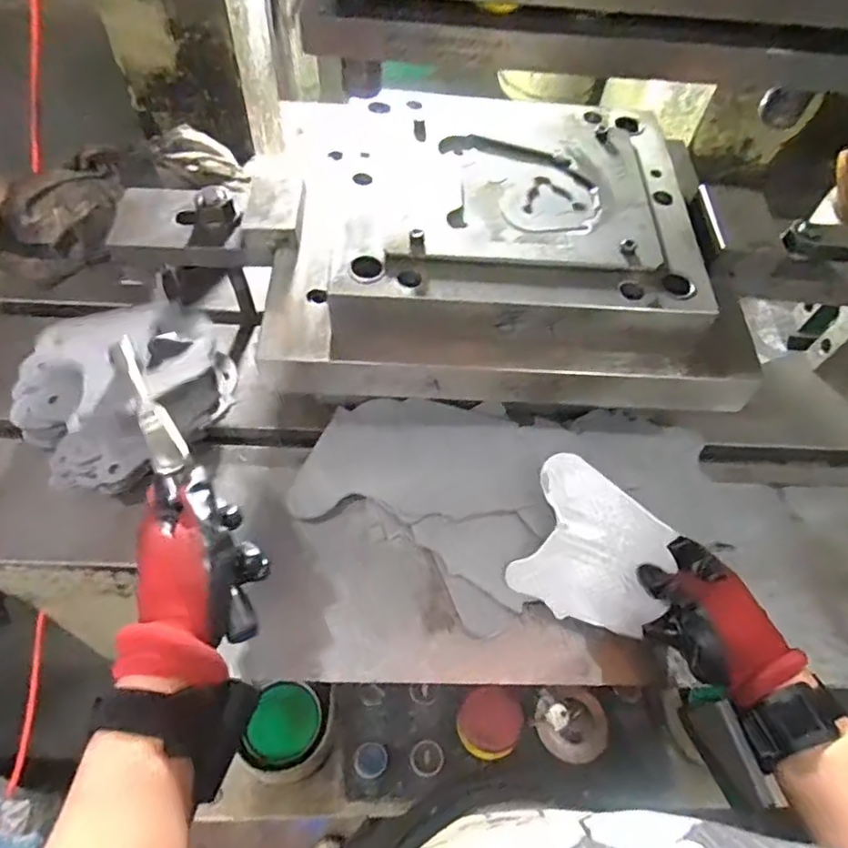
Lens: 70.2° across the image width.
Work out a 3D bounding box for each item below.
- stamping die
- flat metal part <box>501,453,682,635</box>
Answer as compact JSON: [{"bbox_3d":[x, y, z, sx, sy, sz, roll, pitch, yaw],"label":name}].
[{"bbox_3d":[0.073,-0.174,0.571,0.428,0.084,0.327,-3,59,-5],"label":"stamping die"},{"bbox_3d":[0.150,0.106,0.531,0.122,0.017,0.127,19,86,19],"label":"flat metal part"}]

